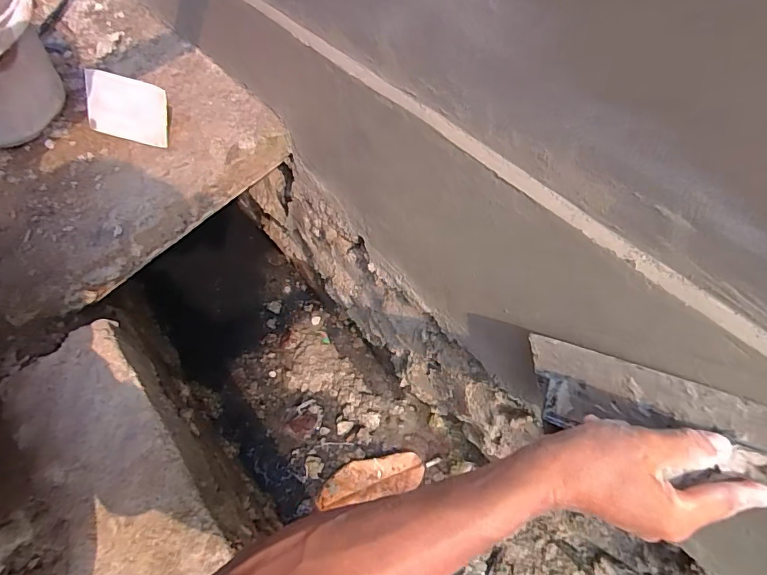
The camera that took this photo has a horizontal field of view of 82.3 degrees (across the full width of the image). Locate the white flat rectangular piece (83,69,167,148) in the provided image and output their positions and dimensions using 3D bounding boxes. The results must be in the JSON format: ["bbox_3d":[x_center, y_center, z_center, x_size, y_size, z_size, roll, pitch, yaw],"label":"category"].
[{"bbox_3d":[-0.382,-0.263,0.646,0.161,0.084,0.009,19,26,18],"label":"white flat rectangular piece"}]

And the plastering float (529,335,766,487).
[{"bbox_3d":[0.222,0.114,0.293,0.054,0.083,0.292,-41,35,-25],"label":"plastering float"}]

